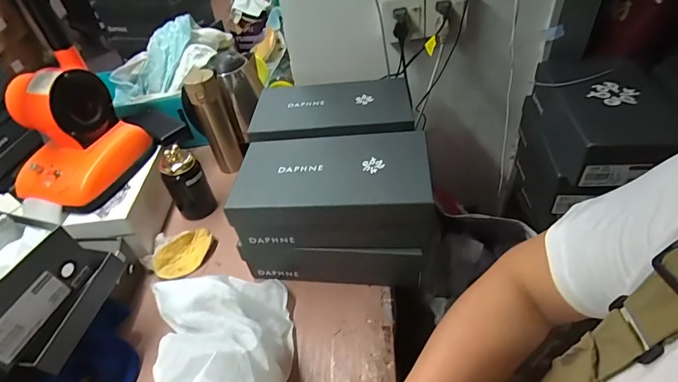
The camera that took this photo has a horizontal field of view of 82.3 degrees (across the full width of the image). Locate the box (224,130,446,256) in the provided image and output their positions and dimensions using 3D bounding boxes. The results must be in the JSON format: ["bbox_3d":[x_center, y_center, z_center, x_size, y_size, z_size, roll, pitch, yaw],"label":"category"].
[{"bbox_3d":[-0.007,-0.002,0.627,0.291,0.116,0.169,0,43,8],"label":"box"}]

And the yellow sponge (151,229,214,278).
[{"bbox_3d":[-0.295,0.115,0.744,0.069,0.031,0.118,28,53,32],"label":"yellow sponge"}]

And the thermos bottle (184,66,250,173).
[{"bbox_3d":[-0.274,-0.156,0.884,0.083,0.238,0.078,-22,45,-15],"label":"thermos bottle"}]

